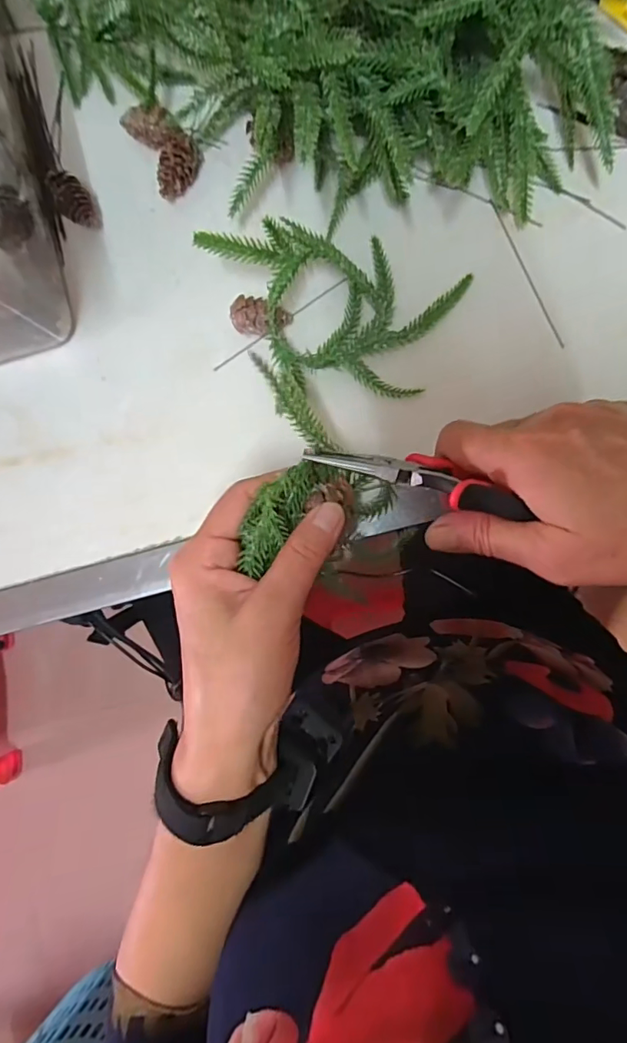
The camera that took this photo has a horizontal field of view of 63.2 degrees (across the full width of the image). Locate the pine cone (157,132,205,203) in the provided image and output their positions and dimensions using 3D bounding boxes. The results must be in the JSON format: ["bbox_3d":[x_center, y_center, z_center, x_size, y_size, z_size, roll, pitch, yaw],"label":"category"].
[{"bbox_3d":[-0.084,-0.222,0.319,0.020,0.022,0.035,13,91,6],"label":"pine cone"}]

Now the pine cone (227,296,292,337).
[{"bbox_3d":[-0.031,-0.123,0.312,0.034,0.026,0.020,-2,90,6],"label":"pine cone"}]

